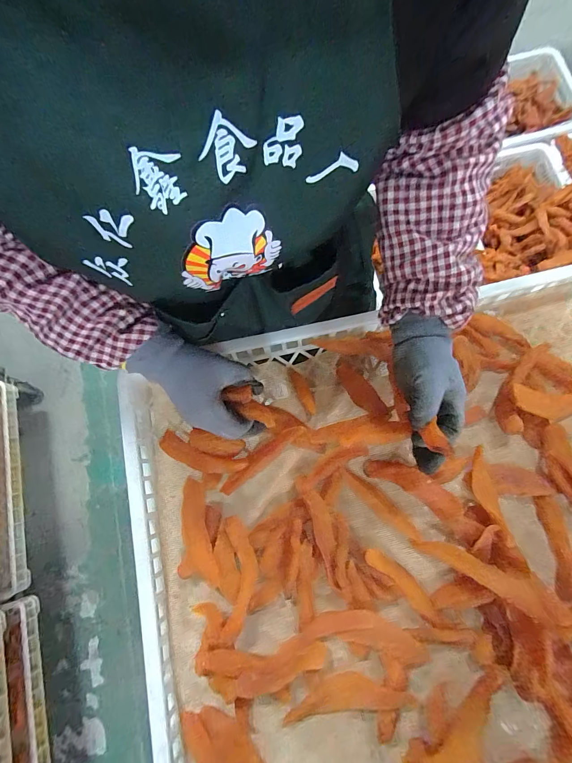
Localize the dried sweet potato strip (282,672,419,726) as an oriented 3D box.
[{"bbox_3d":[0.066,0.337,0.365,0.135,0.015,0.034,-8,75,0],"label":"dried sweet potato strip"}]

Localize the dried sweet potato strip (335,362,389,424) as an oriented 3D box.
[{"bbox_3d":[0.092,0.012,0.428,0.027,0.011,0.107,-25,43,-4],"label":"dried sweet potato strip"}]

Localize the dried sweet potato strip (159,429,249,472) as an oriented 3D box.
[{"bbox_3d":[-0.108,0.095,0.433,0.118,0.020,0.031,19,77,7],"label":"dried sweet potato strip"}]

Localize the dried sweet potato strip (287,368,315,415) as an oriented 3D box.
[{"bbox_3d":[0.020,0.009,0.441,0.017,0.008,0.085,-22,44,-4],"label":"dried sweet potato strip"}]

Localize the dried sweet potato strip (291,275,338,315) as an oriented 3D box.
[{"bbox_3d":[0.032,-0.097,0.382,0.061,0.020,0.006,-35,77,-7],"label":"dried sweet potato strip"}]

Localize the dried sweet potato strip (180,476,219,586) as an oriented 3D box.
[{"bbox_3d":[-0.109,0.179,0.410,0.034,0.006,0.122,-19,61,-3],"label":"dried sweet potato strip"}]

